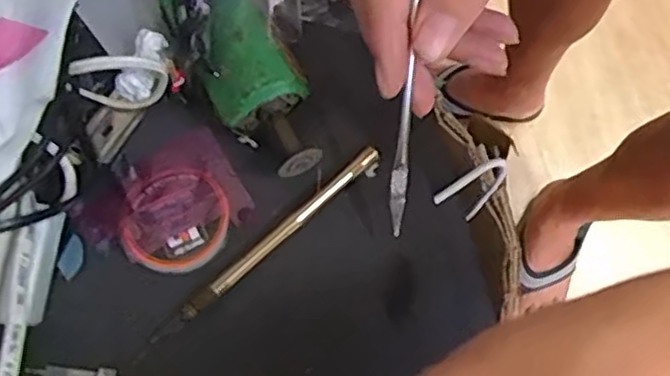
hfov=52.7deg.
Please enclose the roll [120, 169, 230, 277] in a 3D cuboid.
[{"bbox_3d":[-0.071,0.015,0.307,0.044,0.007,0.048,-1,71,2],"label":"roll"}]

